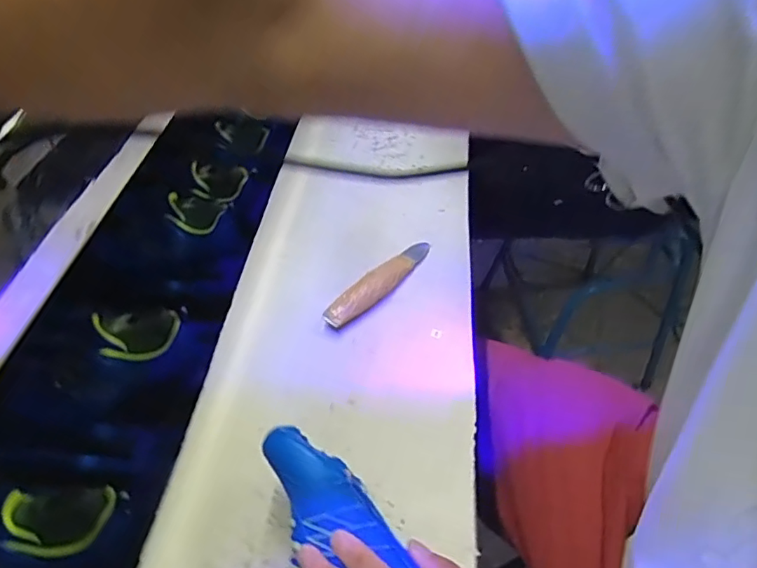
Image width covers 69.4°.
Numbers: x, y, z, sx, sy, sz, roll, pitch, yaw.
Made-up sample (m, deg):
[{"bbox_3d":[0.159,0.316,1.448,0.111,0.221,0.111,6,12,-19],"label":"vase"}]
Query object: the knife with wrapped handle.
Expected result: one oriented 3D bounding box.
[{"bbox_3d":[0.008,-0.006,0.609,0.039,0.027,0.169,32,52,24],"label":"knife with wrapped handle"}]

